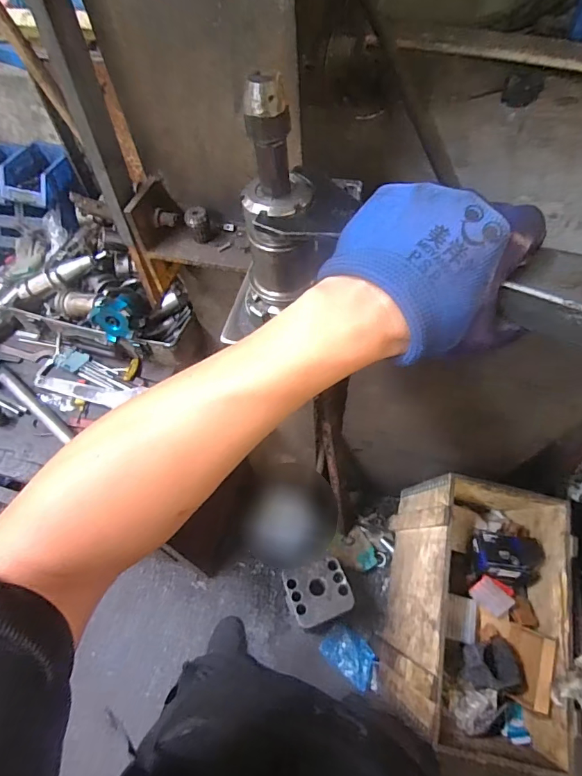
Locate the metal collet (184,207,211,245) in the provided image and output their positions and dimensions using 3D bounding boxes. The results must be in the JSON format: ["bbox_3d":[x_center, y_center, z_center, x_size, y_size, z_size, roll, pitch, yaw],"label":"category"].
[{"bbox_3d":[-0.122,-0.215,0.573,0.029,0.035,0.032,-16,58,-6],"label":"metal collet"}]

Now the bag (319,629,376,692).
[{"bbox_3d":[0.169,0.765,1.252,0.154,0.024,0.104,32,65,23],"label":"bag"}]

